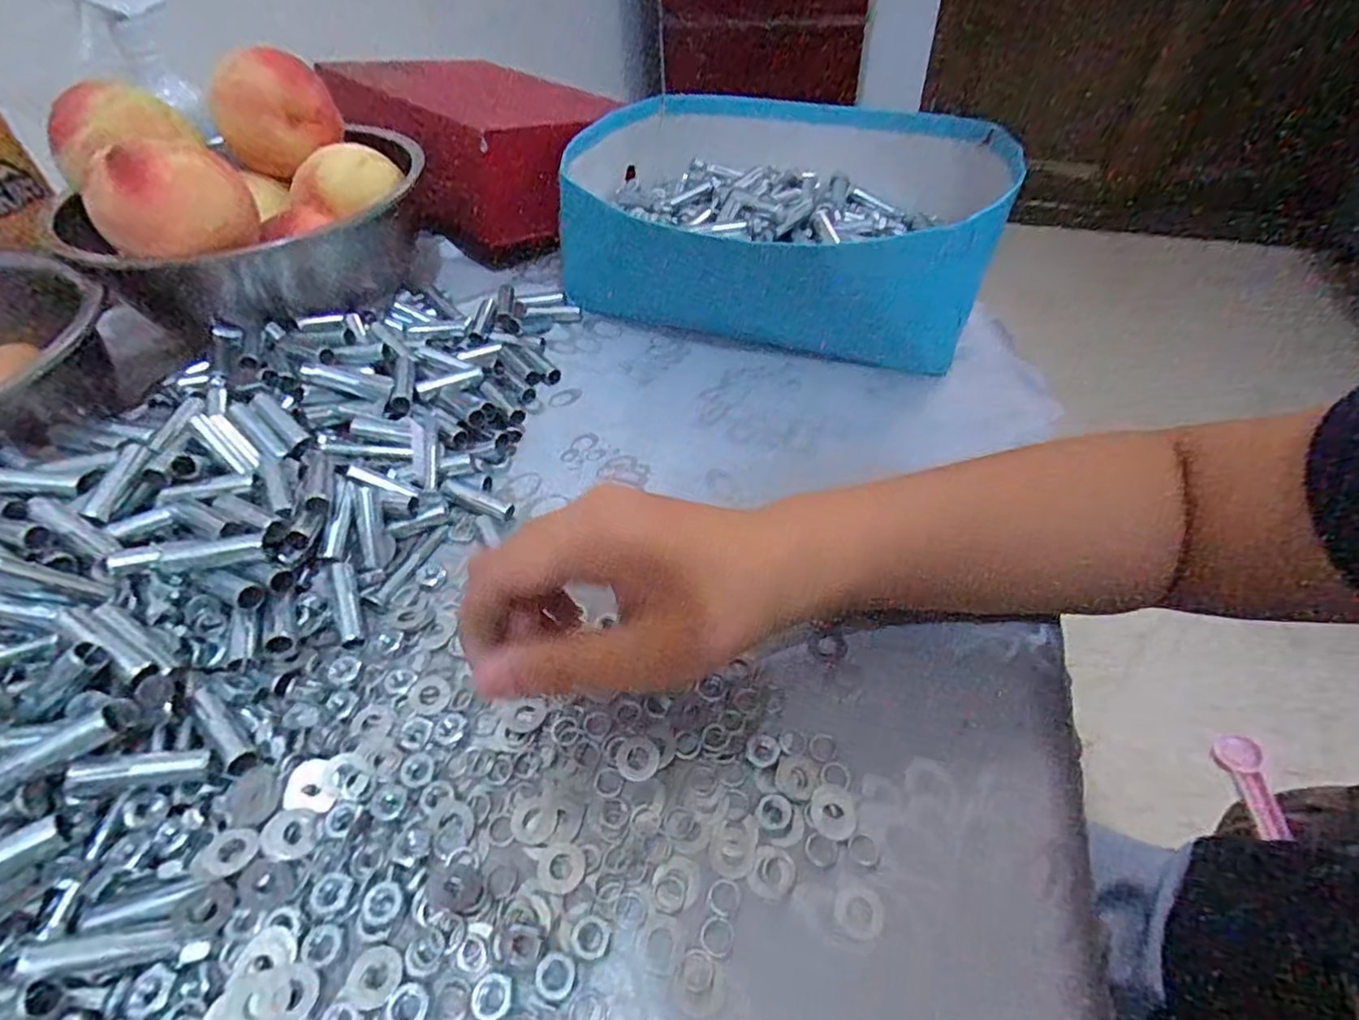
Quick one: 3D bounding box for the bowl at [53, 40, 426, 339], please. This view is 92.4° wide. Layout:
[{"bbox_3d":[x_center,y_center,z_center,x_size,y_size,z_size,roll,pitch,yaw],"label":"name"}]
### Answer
[{"bbox_3d":[-0.282,-0.214,0.430,0.198,0.108,0.168,-14,48,-12],"label":"bowl"}]

